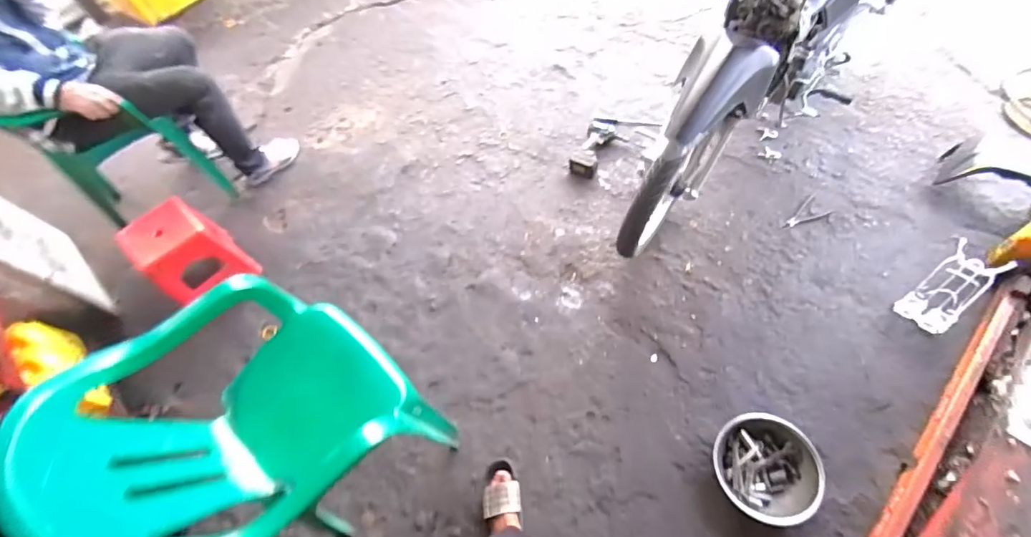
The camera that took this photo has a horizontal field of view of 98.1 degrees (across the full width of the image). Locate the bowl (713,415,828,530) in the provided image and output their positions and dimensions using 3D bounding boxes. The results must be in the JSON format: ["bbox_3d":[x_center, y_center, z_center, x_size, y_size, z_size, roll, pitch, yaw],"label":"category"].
[{"bbox_3d":[0.685,0.549,1.232,0.254,0.092,0.264,-2,62,3],"label":"bowl"}]

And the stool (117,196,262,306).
[{"bbox_3d":[-1.142,-0.045,1.582,0.251,0.300,0.256,35,69,22],"label":"stool"}]

